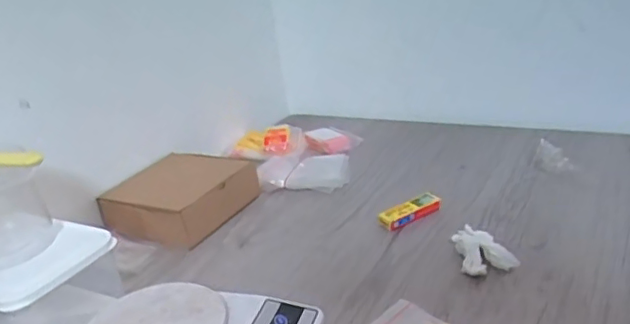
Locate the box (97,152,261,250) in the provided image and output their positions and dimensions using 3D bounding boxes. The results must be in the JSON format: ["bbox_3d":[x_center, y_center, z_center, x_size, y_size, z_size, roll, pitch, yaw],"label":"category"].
[{"bbox_3d":[-0.187,0.047,0.788,0.173,0.056,0.178,5,26,27],"label":"box"}]

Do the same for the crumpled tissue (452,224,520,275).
[{"bbox_3d":[0.177,0.093,0.612,0.056,0.020,0.065,-10,23,-5],"label":"crumpled tissue"}]

